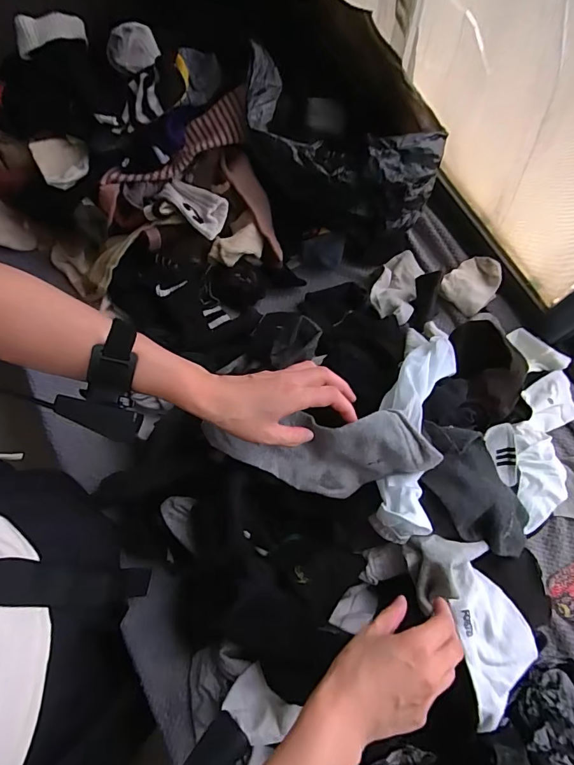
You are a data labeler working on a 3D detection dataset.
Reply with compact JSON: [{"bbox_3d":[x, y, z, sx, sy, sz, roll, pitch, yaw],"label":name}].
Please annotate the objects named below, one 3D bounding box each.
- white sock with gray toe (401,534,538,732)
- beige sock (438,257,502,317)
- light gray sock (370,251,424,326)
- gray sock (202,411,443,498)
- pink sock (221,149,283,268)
[{"bbox_3d":[0.192,0.234,0.444,0.092,0.043,0.169,-23,74,-9],"label":"white sock with gray toe"},{"bbox_3d":[0.296,-0.156,0.701,0.098,0.030,0.073,-42,78,-13],"label":"beige sock"},{"bbox_3d":[0.171,-0.148,0.683,0.066,0.039,0.157,23,48,6],"label":"light gray sock"},{"bbox_3d":[0.033,0.078,0.471,0.235,0.060,0.078,-4,72,14],"label":"gray sock"},{"bbox_3d":[-0.043,-0.248,0.630,0.035,0.024,0.162,-33,116,-12],"label":"pink sock"}]

